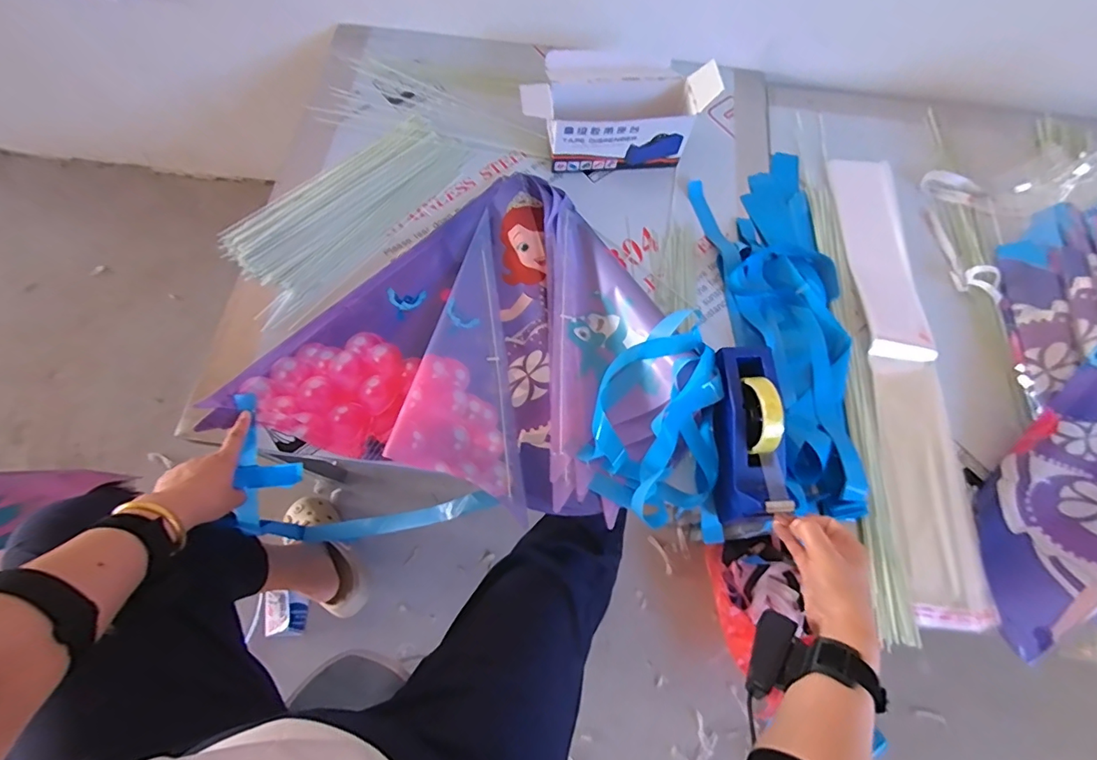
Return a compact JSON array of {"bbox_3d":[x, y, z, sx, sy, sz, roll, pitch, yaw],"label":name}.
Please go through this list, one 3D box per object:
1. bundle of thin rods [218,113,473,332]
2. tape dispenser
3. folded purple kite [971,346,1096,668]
[{"bbox_3d":[-0.302,-0.263,0.749,0.176,0.024,0.391,39,72,14],"label":"bundle of thin rods"},{"bbox_3d":[0.235,0.062,0.575,0.066,0.079,0.203,2,82,-1],"label":"tape dispenser"},{"bbox_3d":[0.671,0.134,0.597,0.416,0.028,0.186,-46,70,-3],"label":"folded purple kite"}]

